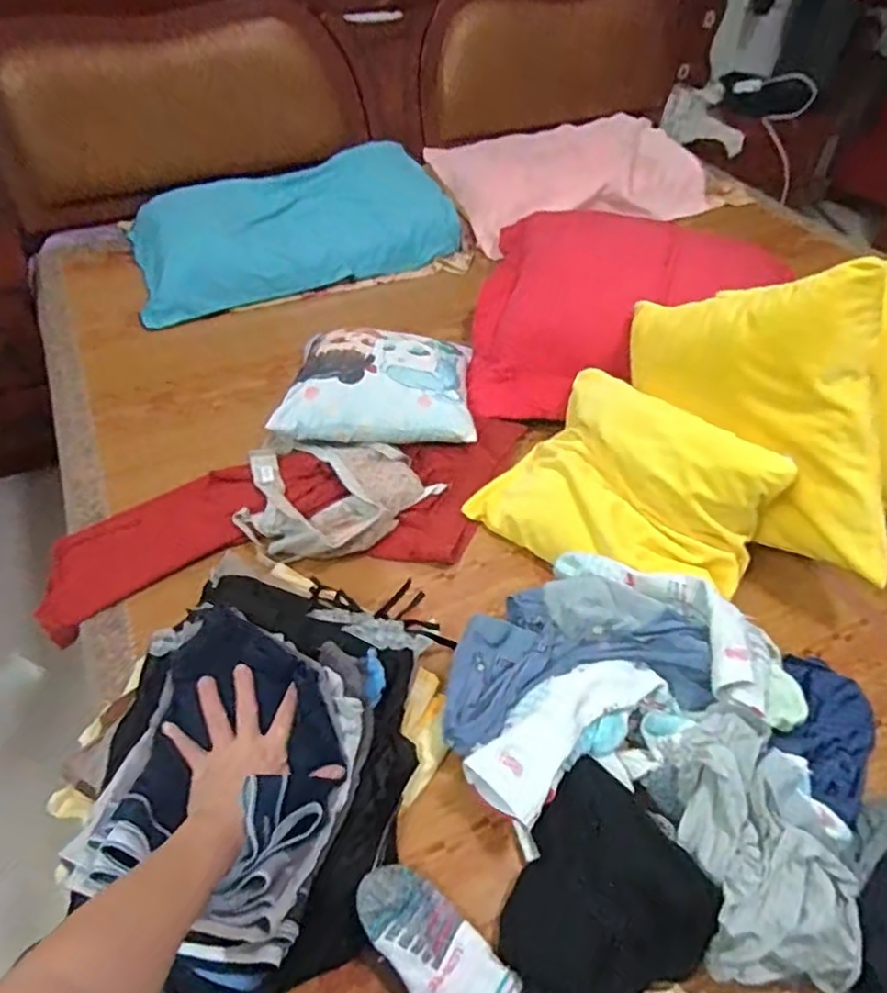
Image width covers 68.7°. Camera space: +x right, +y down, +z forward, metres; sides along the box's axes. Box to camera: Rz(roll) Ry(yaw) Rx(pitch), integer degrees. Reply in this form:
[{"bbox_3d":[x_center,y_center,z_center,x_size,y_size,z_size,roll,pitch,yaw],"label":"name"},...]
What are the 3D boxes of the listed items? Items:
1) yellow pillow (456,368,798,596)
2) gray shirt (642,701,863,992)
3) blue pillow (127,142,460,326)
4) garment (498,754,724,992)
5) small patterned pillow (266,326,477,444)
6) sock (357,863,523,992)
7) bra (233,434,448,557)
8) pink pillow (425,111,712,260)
[{"bbox_3d":[0.230,-0.011,0.852,0.241,0.187,0.332,-31,53,-26],"label":"yellow pillow"},{"bbox_3d":[0.277,0.301,0.581,0.141,0.071,0.227,-8,46,-7],"label":"gray shirt"},{"bbox_3d":[-0.327,-0.603,1.438,0.699,0.152,0.365,-18,48,-16],"label":"blue pillow"},{"bbox_3d":[0.127,0.363,0.542,0.157,0.056,0.220,27,52,25],"label":"garment"},{"bbox_3d":[-0.099,-0.193,1.041,0.297,0.069,0.252,2,46,3],"label":"small patterned pillow"},{"bbox_3d":[0.017,0.411,0.526,0.079,0.055,0.230,-28,59,-24],"label":"sock"},{"bbox_3d":[-0.167,0.004,0.927,0.286,0.053,0.216,15,48,15],"label":"bra"},{"bbox_3d":[0.296,-0.836,1.681,0.635,0.123,0.472,-22,50,-19],"label":"pink pillow"}]

